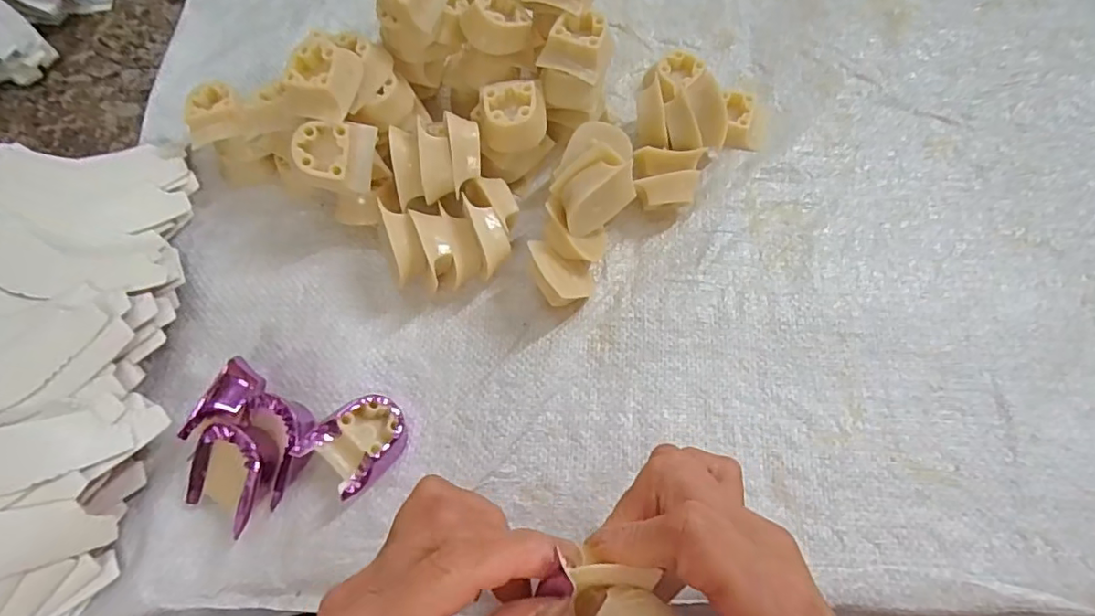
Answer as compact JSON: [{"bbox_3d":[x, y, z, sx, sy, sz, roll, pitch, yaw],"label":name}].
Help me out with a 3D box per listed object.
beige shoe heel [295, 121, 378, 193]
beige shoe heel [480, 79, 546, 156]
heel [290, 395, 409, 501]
[{"bbox_3d":[-0.122,-0.086,0.324,0.042,0.031,0.037,2,95,-19],"label":"beige shoe heel"},{"bbox_3d":[-0.020,-0.111,0.333,0.038,0.023,0.033,-10,69,-3],"label":"beige shoe heel"},{"bbox_3d":[-0.096,0.069,0.294,0.037,0.030,0.047,41,74,16],"label":"heel"}]

